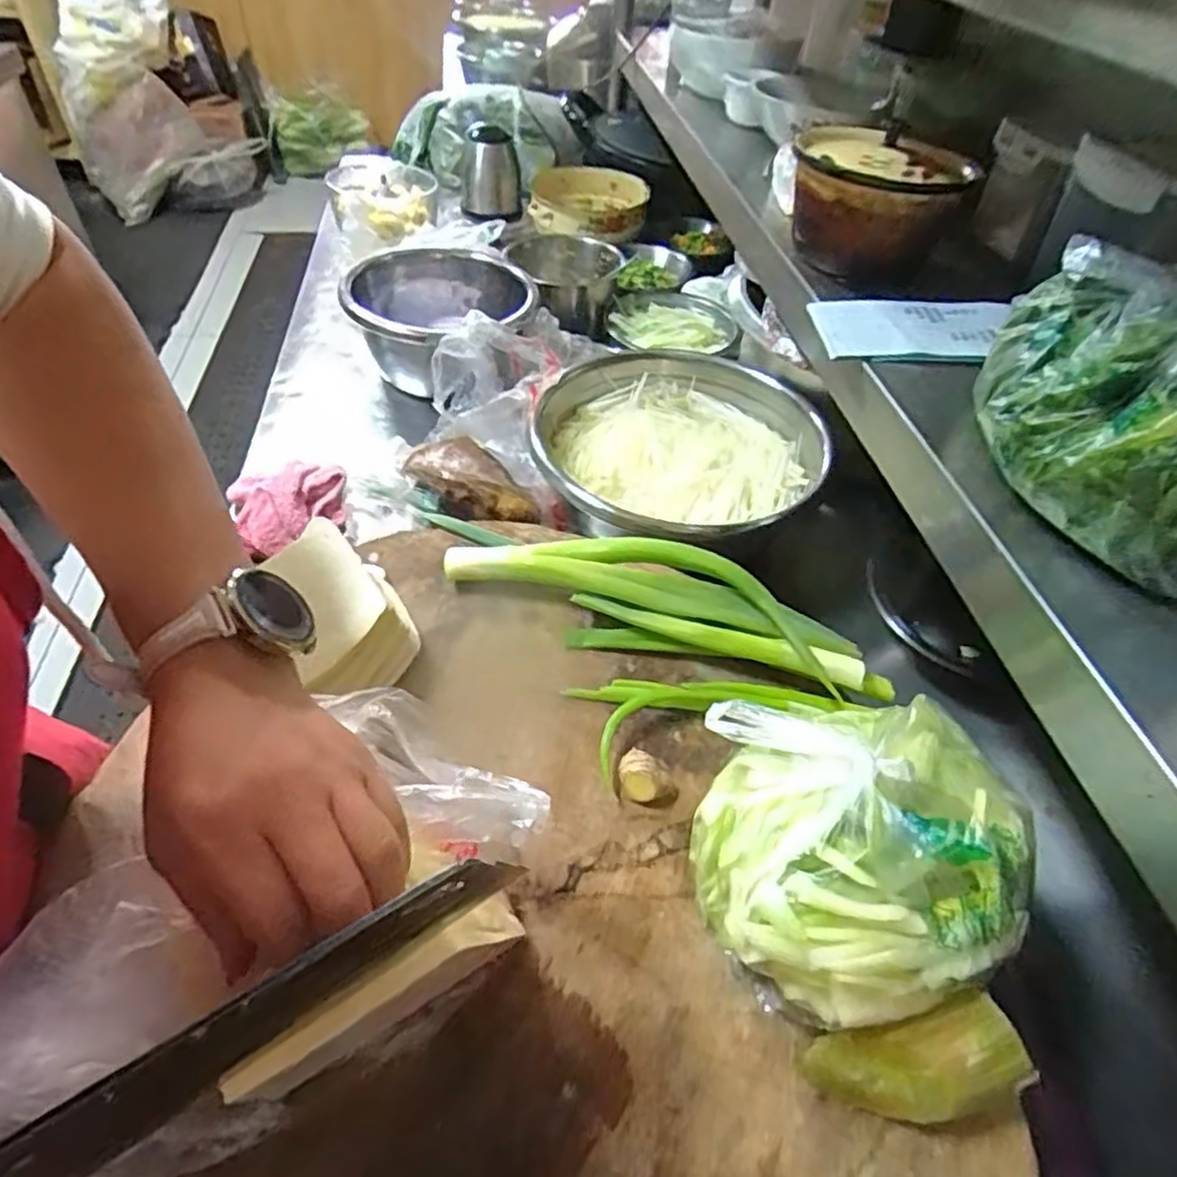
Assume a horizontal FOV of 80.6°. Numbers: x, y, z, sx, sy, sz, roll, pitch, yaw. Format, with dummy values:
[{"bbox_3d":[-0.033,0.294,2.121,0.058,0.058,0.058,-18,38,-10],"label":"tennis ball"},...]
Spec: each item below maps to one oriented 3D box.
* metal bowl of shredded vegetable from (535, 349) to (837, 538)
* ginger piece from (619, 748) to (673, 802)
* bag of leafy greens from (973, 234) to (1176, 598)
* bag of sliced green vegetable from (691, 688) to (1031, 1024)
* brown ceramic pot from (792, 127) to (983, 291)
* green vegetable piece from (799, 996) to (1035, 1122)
[{"bbox_3d":[0.082,-0.119,0.646,0.247,0.069,0.264,18,49,11],"label":"metal bowl of shredded vegetable"},{"bbox_3d":[0.031,0.103,0.377,0.029,0.018,0.023,14,48,8],"label":"ginger piece"},{"bbox_3d":[0.284,-0.093,0.361,0.093,0.098,0.187,-27,55,-26],"label":"bag of leafy greens"},{"bbox_3d":[0.128,0.120,0.328,0.151,0.080,0.142,0,48,-5],"label":"bag of sliced green vegetable"},{"bbox_3d":[0.246,-0.333,0.601,0.134,0.084,0.138,2,48,-3],"label":"brown ceramic pot"},{"bbox_3d":[0.131,0.193,0.281,0.083,0.023,0.035,-21,46,15],"label":"green vegetable piece"}]

